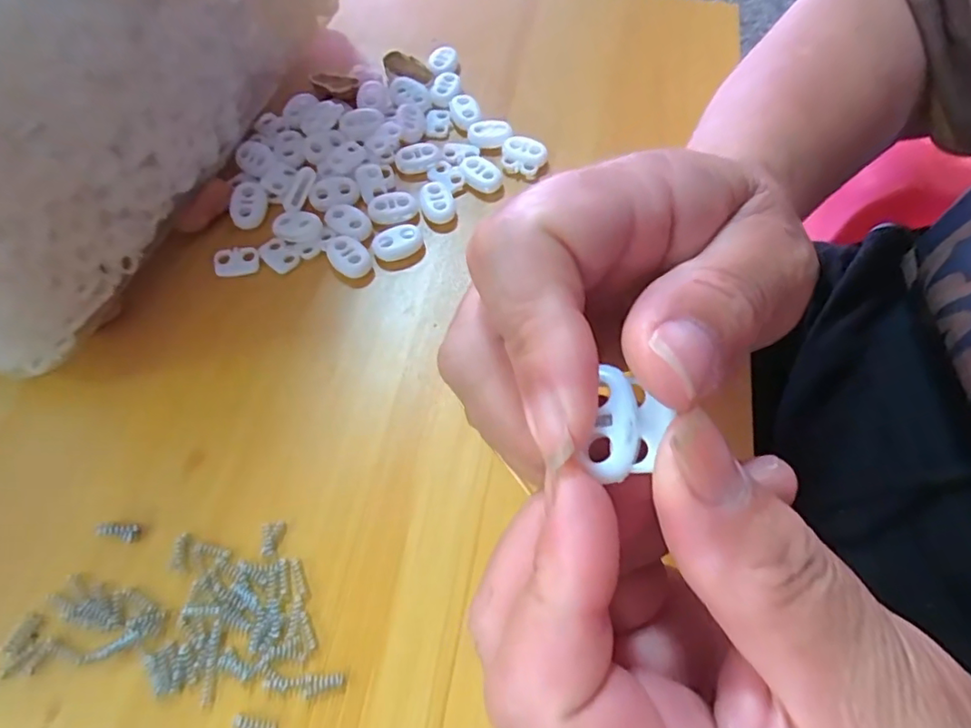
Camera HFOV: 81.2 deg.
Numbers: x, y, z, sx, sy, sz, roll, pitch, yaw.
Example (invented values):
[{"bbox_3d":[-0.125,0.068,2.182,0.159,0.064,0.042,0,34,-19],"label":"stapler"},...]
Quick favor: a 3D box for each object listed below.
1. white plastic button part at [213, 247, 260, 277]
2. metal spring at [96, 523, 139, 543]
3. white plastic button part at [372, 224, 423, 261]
[{"bbox_3d":[-0.107,-0.044,0.242,0.019,0.004,0.012,-10,62,-5],"label":"white plastic button part"},{"bbox_3d":[-0.122,0.055,0.188,0.012,0.005,0.006,12,62,6],"label":"metal spring"},{"bbox_3d":[-0.038,-0.053,0.245,0.022,0.005,0.014,-26,65,-13],"label":"white plastic button part"}]

